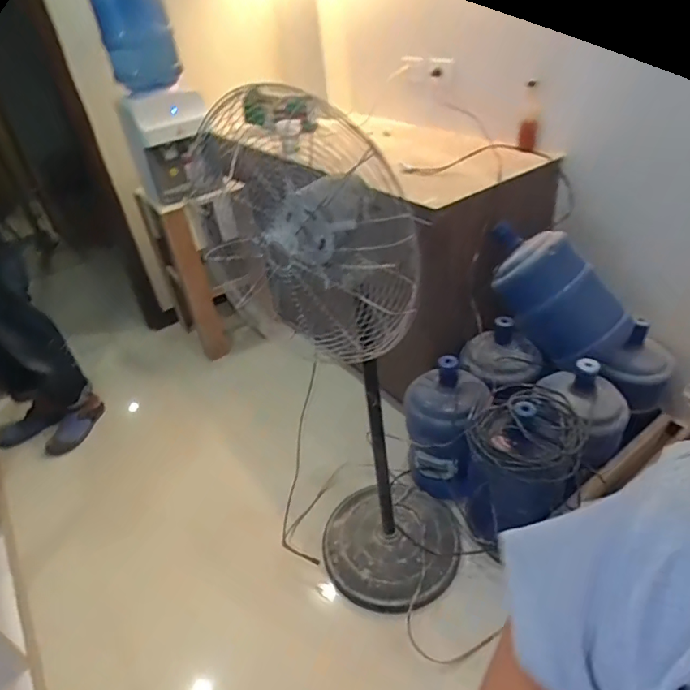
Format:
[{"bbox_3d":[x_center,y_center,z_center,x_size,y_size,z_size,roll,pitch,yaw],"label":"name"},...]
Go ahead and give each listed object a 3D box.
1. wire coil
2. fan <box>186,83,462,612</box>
[{"bbox_3d":[0.485,0.208,1.347,0.274,0.099,0.319,13,41,25],"label":"wire coil"},{"bbox_3d":[0.025,0.126,1.199,0.501,1.153,0.417,-3,36,5],"label":"fan"}]

